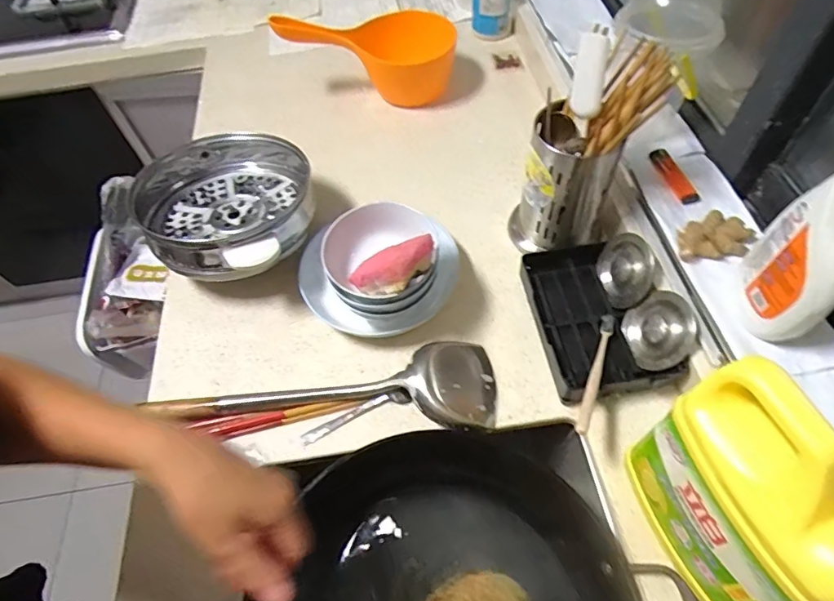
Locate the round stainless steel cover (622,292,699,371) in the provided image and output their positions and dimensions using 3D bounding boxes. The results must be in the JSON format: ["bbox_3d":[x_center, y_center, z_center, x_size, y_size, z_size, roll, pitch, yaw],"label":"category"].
[{"bbox_3d":[0.258,0.033,0.525,0.010,0.073,0.078,20,50,-35],"label":"round stainless steel cover"}]

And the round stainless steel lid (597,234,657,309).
[{"bbox_3d":[0.239,-0.036,0.565,0.014,0.066,0.081,8,56,-36],"label":"round stainless steel lid"}]

